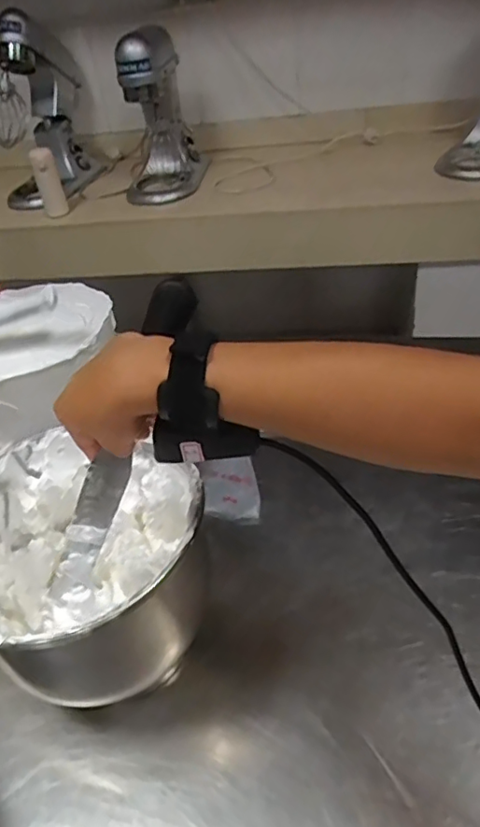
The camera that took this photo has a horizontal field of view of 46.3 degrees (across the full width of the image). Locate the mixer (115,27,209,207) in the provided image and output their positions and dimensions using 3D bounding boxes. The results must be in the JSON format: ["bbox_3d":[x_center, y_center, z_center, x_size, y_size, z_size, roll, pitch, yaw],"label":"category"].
[{"bbox_3d":[-0.224,-0.807,1.488,0.220,0.337,0.375,-9,40,-1],"label":"mixer"}]

